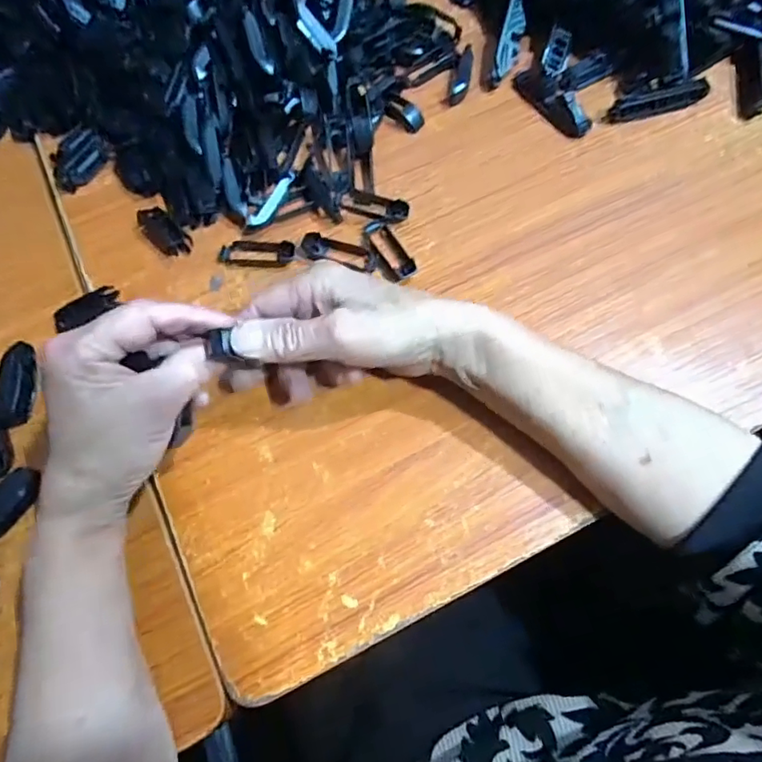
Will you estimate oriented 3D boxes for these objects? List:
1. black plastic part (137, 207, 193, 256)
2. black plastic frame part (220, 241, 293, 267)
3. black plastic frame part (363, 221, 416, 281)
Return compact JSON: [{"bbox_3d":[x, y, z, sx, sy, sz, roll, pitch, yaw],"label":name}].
[{"bbox_3d":[-0.161,-0.111,0.399,0.021,0.014,0.044,-43,73,-12],"label":"black plastic part"},{"bbox_3d":[-0.092,-0.095,0.393,0.056,0.009,0.018,5,70,5],"label":"black plastic frame part"},{"bbox_3d":[0.004,-0.095,0.388,0.022,0.007,0.053,-30,71,-8],"label":"black plastic frame part"}]

